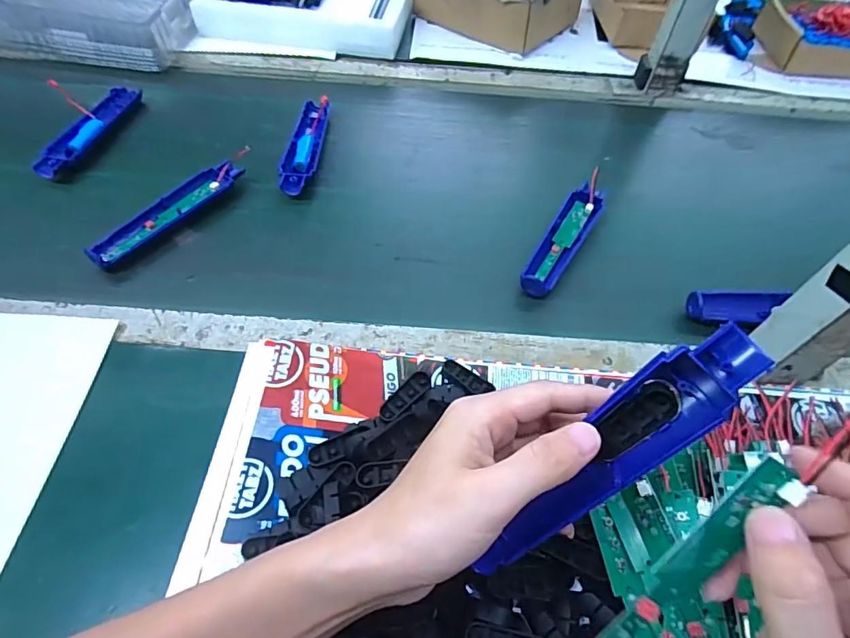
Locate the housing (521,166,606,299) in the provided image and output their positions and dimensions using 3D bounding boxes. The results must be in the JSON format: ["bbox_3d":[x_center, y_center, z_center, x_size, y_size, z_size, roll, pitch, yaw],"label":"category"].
[{"bbox_3d":[0.147,-0.086,0.513,0.037,0.026,0.176,28,58,16],"label":"housing"}]

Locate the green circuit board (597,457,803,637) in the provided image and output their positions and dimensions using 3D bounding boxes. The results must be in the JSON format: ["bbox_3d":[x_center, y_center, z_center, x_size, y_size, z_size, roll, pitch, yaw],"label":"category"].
[{"bbox_3d":[0.103,0.114,0.209,0.016,0.007,0.139,40,105,23],"label":"green circuit board"}]

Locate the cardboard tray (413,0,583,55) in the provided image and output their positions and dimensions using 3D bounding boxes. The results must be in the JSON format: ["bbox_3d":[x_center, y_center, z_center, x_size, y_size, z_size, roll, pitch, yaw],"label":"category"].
[{"bbox_3d":[0.114,-0.501,0.762,0.204,0.080,0.204,35,60,20],"label":"cardboard tray"}]

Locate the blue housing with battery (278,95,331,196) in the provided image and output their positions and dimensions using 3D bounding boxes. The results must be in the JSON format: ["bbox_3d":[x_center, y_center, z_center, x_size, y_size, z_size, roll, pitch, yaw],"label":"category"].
[{"bbox_3d":[-0.140,-0.204,0.579,0.037,0.021,0.165,4,54,0],"label":"blue housing with battery"}]

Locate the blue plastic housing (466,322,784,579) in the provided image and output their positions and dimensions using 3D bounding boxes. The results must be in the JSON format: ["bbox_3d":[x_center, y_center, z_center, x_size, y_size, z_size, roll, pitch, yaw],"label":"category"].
[{"bbox_3d":[0.089,0.071,0.243,0.037,0.025,0.171,48,110,27],"label":"blue plastic housing"}]

